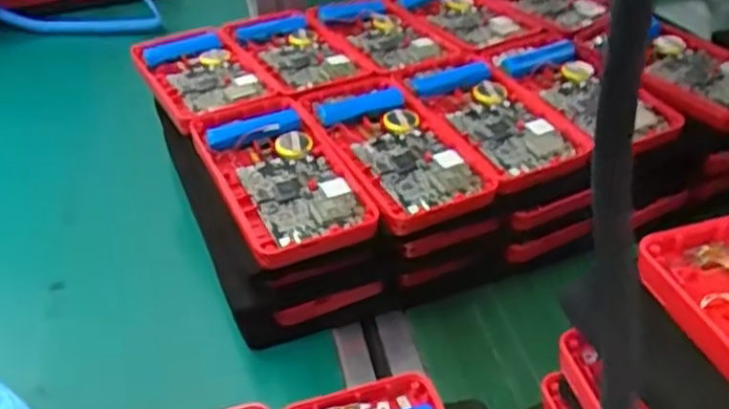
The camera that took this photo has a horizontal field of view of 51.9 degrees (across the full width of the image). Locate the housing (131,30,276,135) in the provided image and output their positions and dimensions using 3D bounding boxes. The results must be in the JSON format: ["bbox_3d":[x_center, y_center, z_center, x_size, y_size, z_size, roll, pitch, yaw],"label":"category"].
[{"bbox_3d":[-0.101,-0.081,0.461,0.059,0.012,0.117,-22,39,-24],"label":"housing"}]

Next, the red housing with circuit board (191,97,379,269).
[{"bbox_3d":[-0.043,-0.016,0.382,0.063,0.018,0.116,-18,38,-19],"label":"red housing with circuit board"}]

